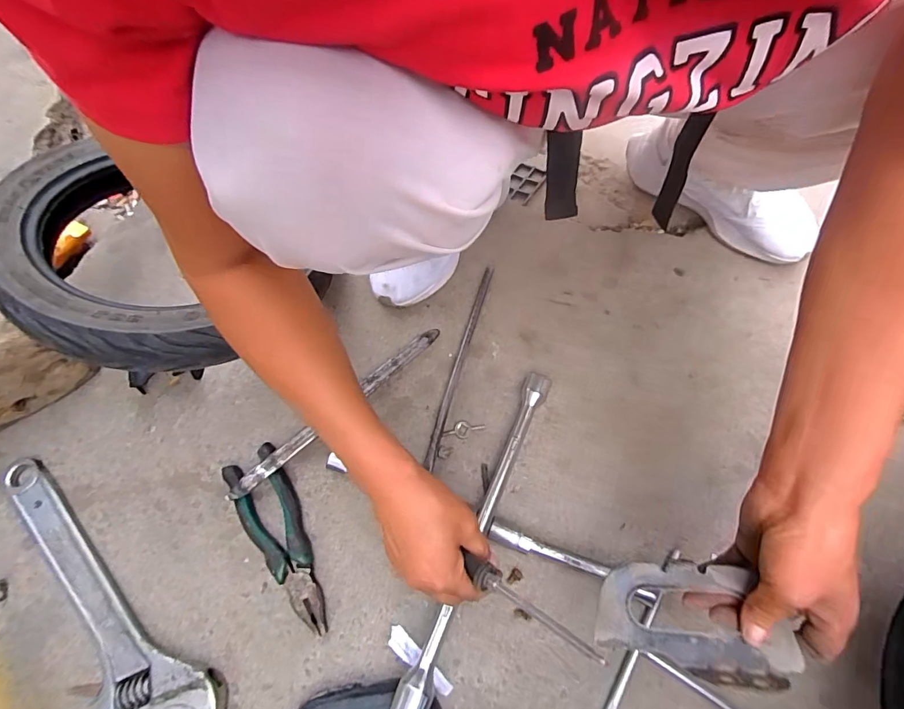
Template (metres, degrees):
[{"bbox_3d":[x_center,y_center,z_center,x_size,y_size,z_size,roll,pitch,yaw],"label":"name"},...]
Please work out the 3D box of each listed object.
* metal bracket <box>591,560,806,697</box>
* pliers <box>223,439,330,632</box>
[{"bbox_3d":[0.179,0.196,0.333,0.130,0.010,0.076,5,77,21],"label":"metal bracket"},{"bbox_3d":[-0.174,0.188,0.460,0.055,0.018,0.190,-30,70,-12],"label":"pliers"}]

